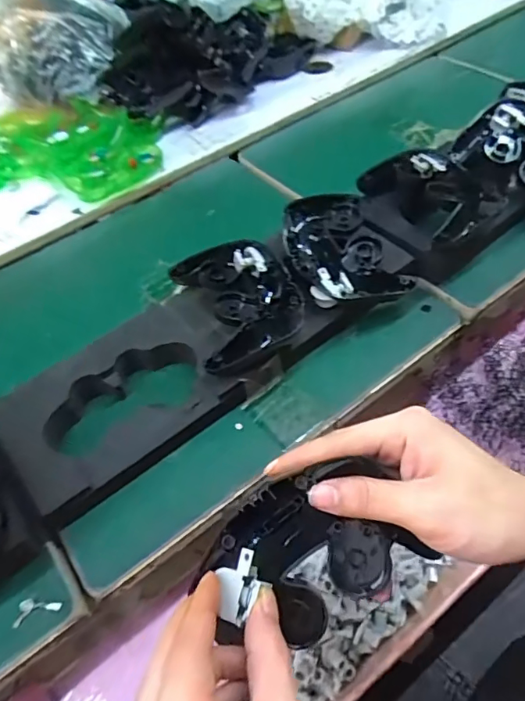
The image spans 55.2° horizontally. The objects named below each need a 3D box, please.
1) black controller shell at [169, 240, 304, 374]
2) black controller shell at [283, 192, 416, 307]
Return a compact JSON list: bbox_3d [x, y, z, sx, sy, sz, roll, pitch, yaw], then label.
[{"bbox_3d":[-0.022,-0.041,0.464,0.104,0.057,0.131,-20,60,-17],"label":"black controller shell"},{"bbox_3d":[0.076,-0.093,0.496,0.102,0.049,0.131,-17,60,-15],"label":"black controller shell"}]

